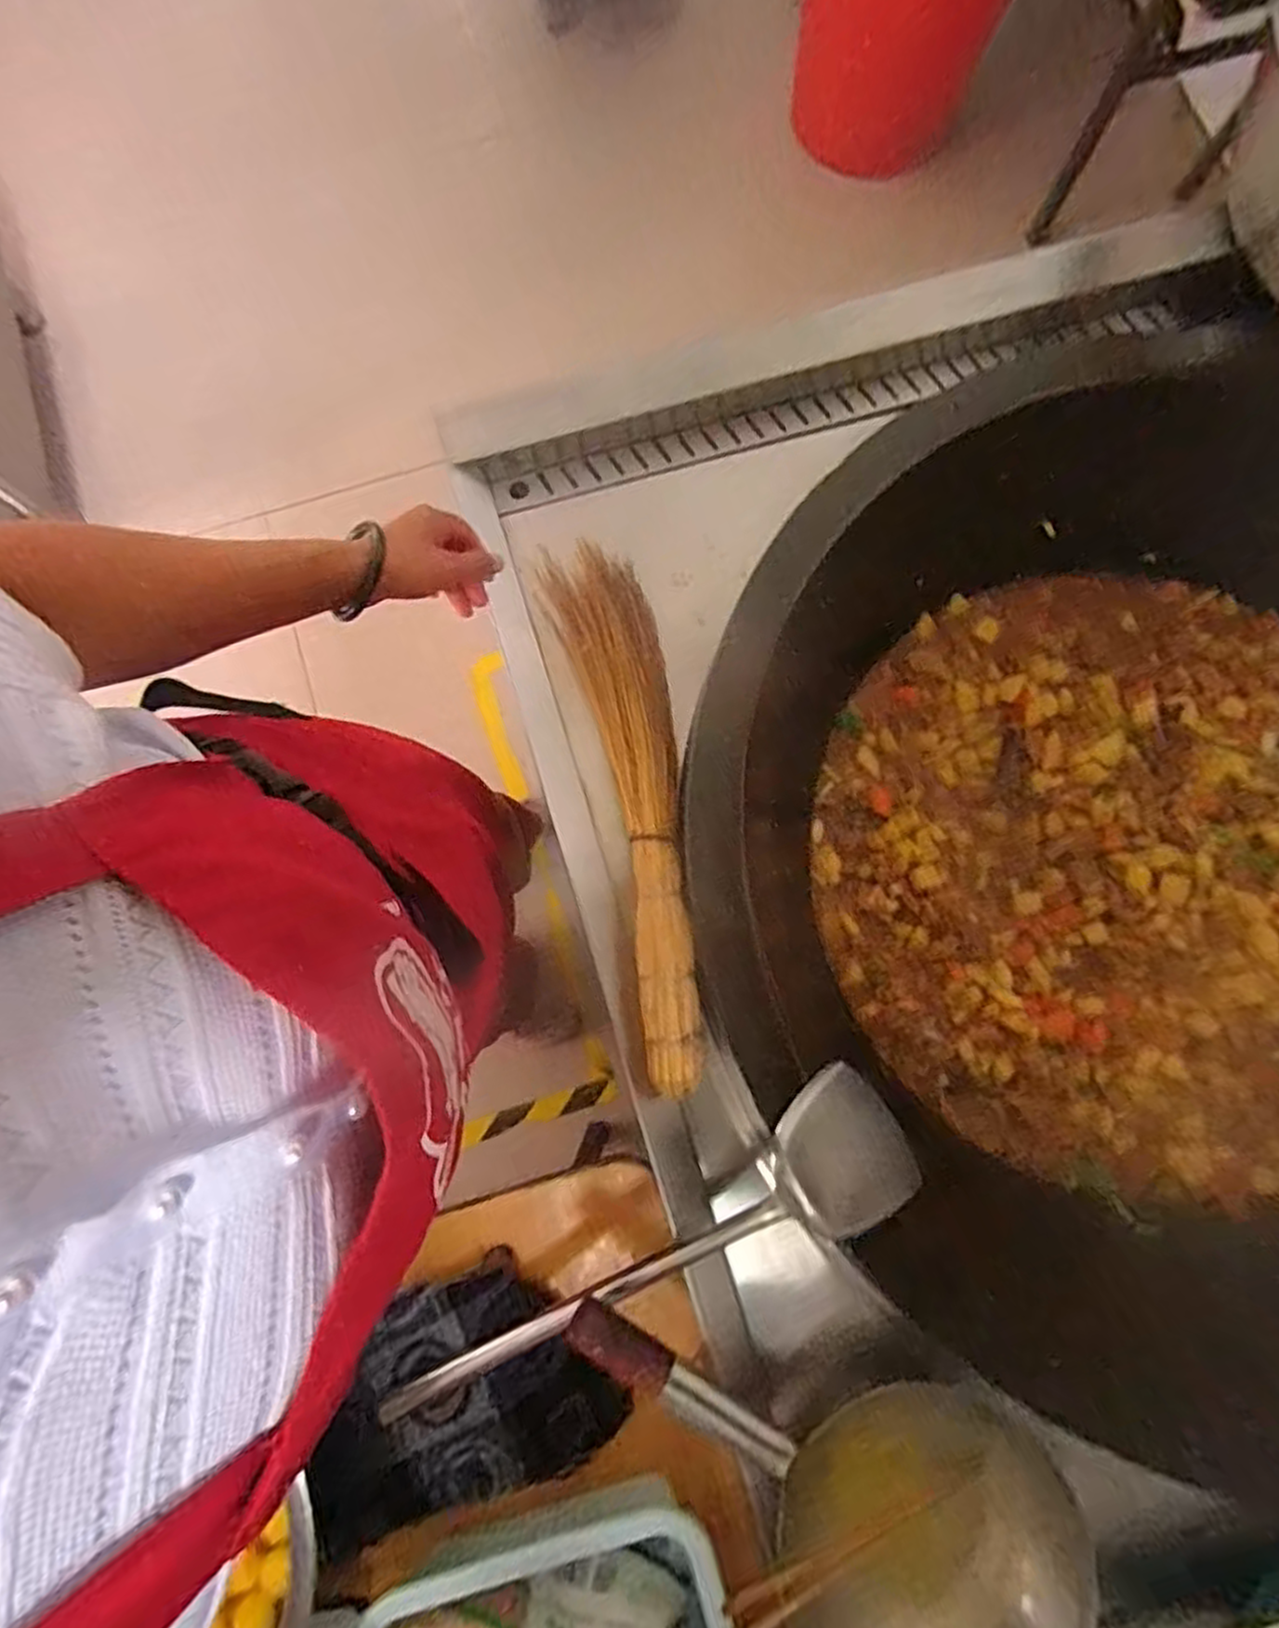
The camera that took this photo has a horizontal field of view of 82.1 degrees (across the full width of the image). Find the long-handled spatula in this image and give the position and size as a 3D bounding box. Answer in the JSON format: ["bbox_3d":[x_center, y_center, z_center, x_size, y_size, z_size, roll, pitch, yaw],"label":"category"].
[{"bbox_3d":[-0.008,0.374,0.607,0.493,0.045,0.103,-32,80,6],"label":"long-handled spatula"}]

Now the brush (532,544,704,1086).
[{"bbox_3d":[-0.007,-0.016,0.676,0.101,0.053,0.512,-9,79,-3],"label":"brush"}]

